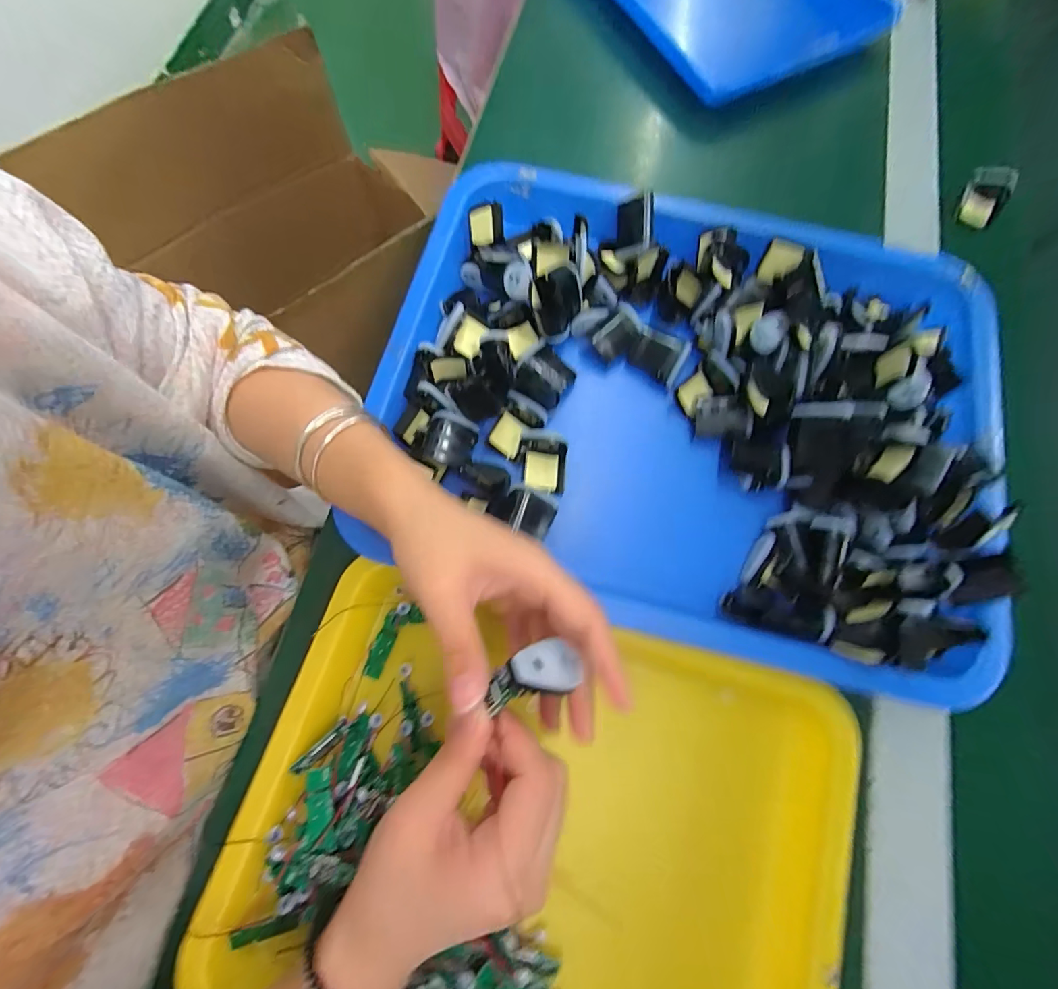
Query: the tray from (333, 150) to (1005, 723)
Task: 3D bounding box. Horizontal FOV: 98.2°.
[{"bbox_3d":[0.113,-0.068,0.340,0.436,0.058,0.346,12,74,1],"label":"tray"}]

